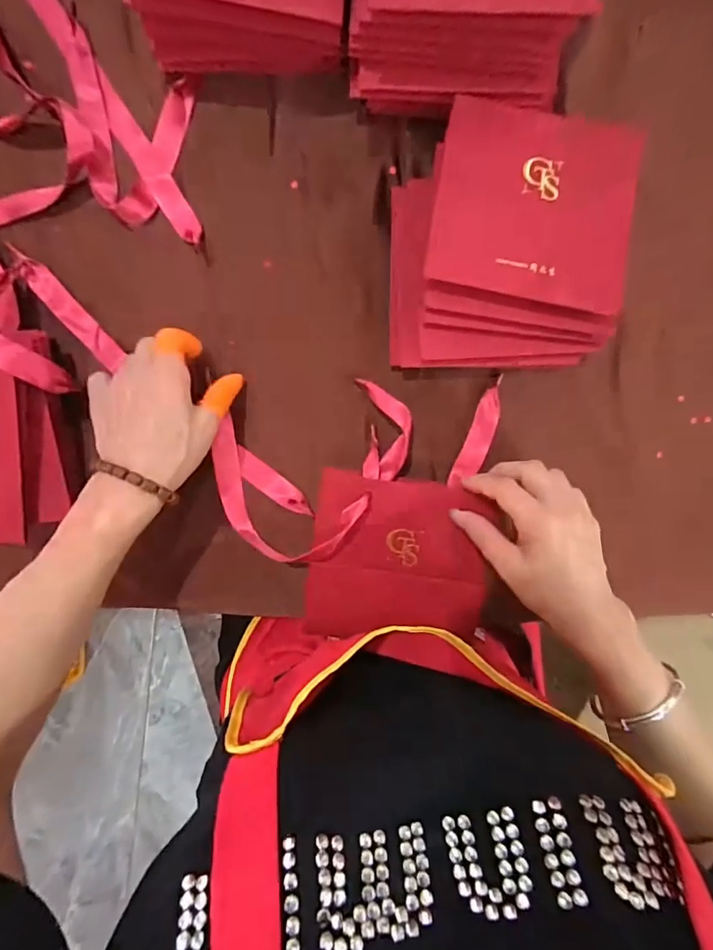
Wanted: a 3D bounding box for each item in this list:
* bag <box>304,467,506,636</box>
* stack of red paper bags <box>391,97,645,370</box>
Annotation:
[{"bbox_3d":[0.033,0.069,0.358,0.136,0.013,0.131,5,104,0],"label":"bag"},{"bbox_3d":[0.112,-0.171,0.343,0.166,0.048,0.178,3,95,0],"label":"stack of red paper bags"}]

